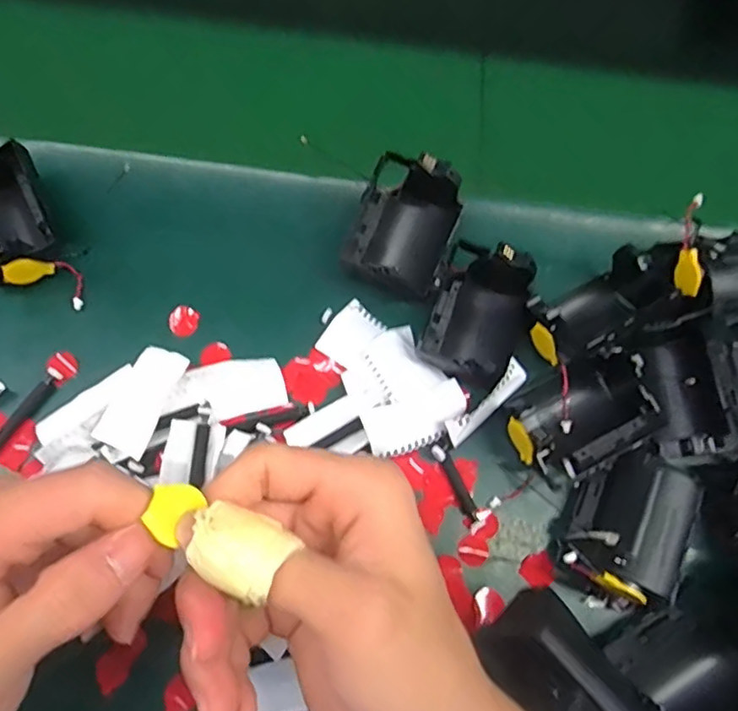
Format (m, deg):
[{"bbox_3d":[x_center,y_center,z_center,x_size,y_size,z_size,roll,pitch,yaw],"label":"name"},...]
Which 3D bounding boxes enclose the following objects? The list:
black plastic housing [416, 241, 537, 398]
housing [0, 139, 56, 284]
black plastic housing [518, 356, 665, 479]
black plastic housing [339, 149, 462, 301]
[{"bbox_3d":[0.062,-0.021,0.323,0.051,0.034,0.075,23,71,5],"label":"black plastic housing"},{"bbox_3d":[-0.201,-0.078,0.326,0.053,0.039,0.073,-31,76,-11],"label":"housing"},{"bbox_3d":[0.116,0.030,0.312,0.081,0.034,0.050,-26,75,-10],"label":"black plastic housing"},{"bbox_3d":[0.021,-0.077,0.331,0.055,0.035,0.069,21,74,6],"label":"black plastic housing"}]

